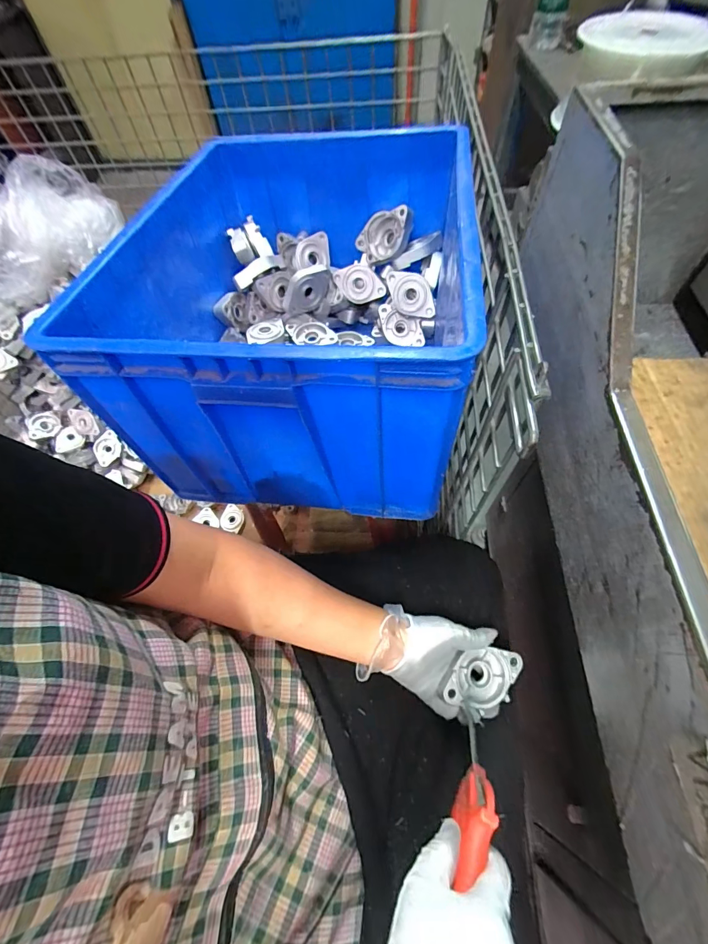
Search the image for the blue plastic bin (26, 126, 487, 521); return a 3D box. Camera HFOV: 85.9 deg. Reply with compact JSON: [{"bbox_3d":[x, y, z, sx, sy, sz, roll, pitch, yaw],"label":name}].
[{"bbox_3d":[-0.080,-0.265,0.552,0.441,0.272,0.531,5,60,6],"label":"blue plastic bin"}]

